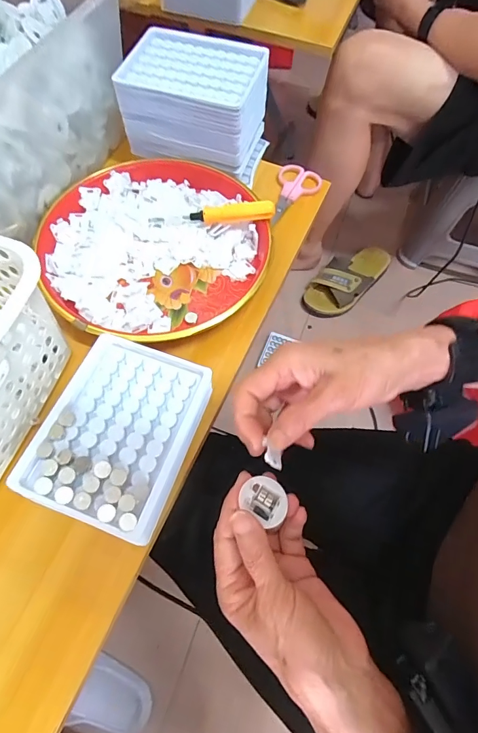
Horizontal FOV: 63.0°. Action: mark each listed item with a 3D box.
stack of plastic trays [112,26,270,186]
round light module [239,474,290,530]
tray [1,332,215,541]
[{"bbox_3d":[-0.043,-0.279,0.417,0.138,0.081,0.095,16,66,5],"label":"stack of plastic trays"},{"bbox_3d":[0.017,0.089,0.261,0.027,0.008,0.027,8,55,-12],"label":"round light module"},{"bbox_3d":[-0.087,0.048,0.294,0.101,0.036,0.131,19,66,6],"label":"tray"}]

